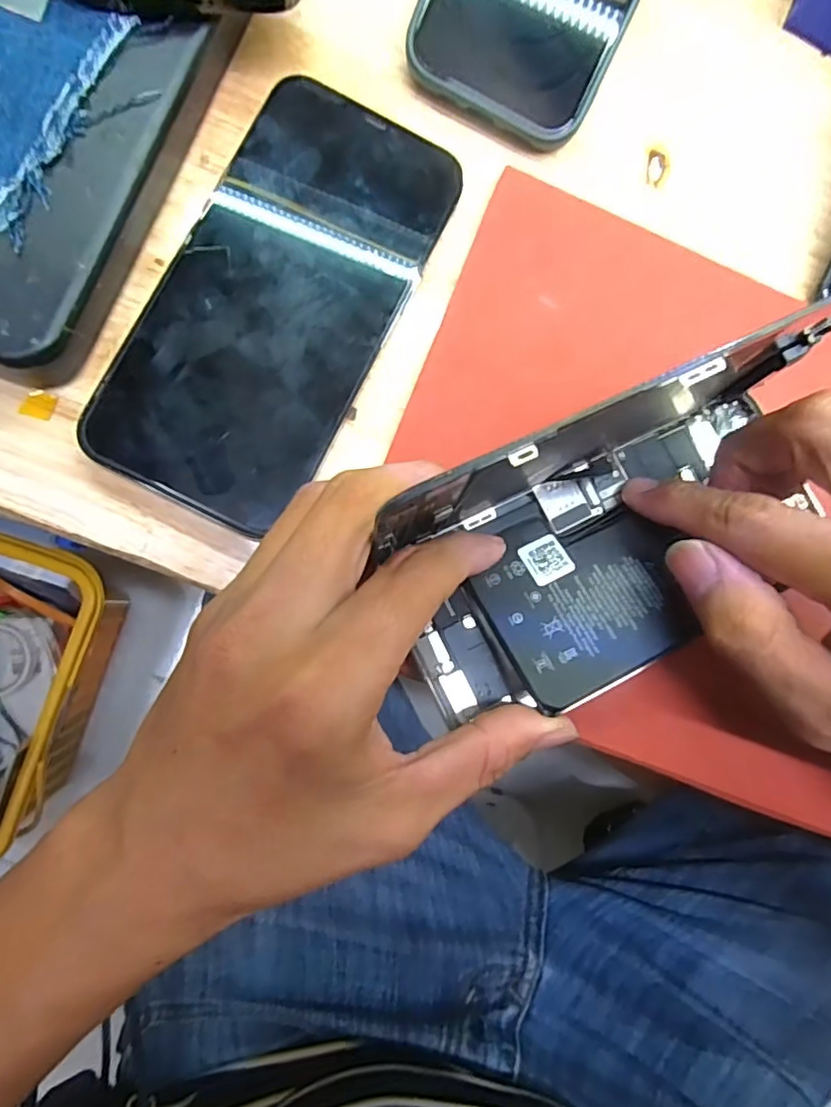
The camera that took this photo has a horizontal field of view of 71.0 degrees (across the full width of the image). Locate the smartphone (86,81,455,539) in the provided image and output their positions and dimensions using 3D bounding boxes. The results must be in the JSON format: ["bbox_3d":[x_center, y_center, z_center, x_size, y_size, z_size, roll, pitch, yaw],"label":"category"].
[{"bbox_3d":[-0.047,-0.088,0.207,0.075,0.011,0.155,27,82,-4],"label":"smartphone"}]

